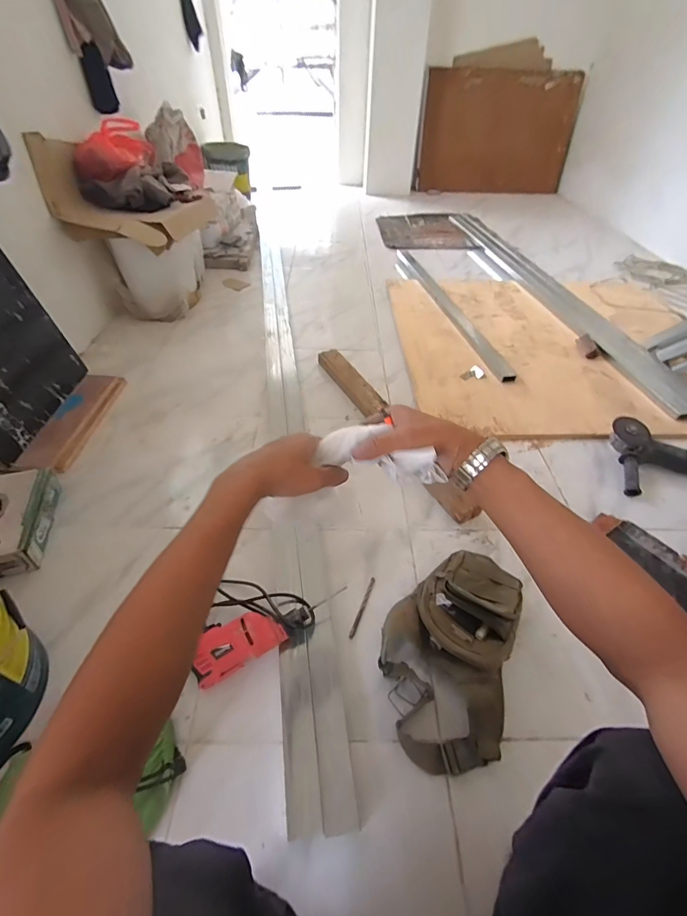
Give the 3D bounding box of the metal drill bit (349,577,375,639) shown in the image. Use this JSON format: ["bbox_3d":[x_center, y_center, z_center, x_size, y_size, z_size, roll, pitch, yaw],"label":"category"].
[{"bbox_3d":[0.040,0.302,0.807,0.011,0.005,0.134,17,50,15],"label":"metal drill bit"}]

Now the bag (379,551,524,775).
[{"bbox_3d":[0.186,0.334,0.715,0.220,0.098,0.363,15,47,13],"label":"bag"}]

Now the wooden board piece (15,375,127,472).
[{"bbox_3d":[-0.789,-0.124,1.172,0.137,0.034,0.417,5,46,-7],"label":"wooden board piece"}]

